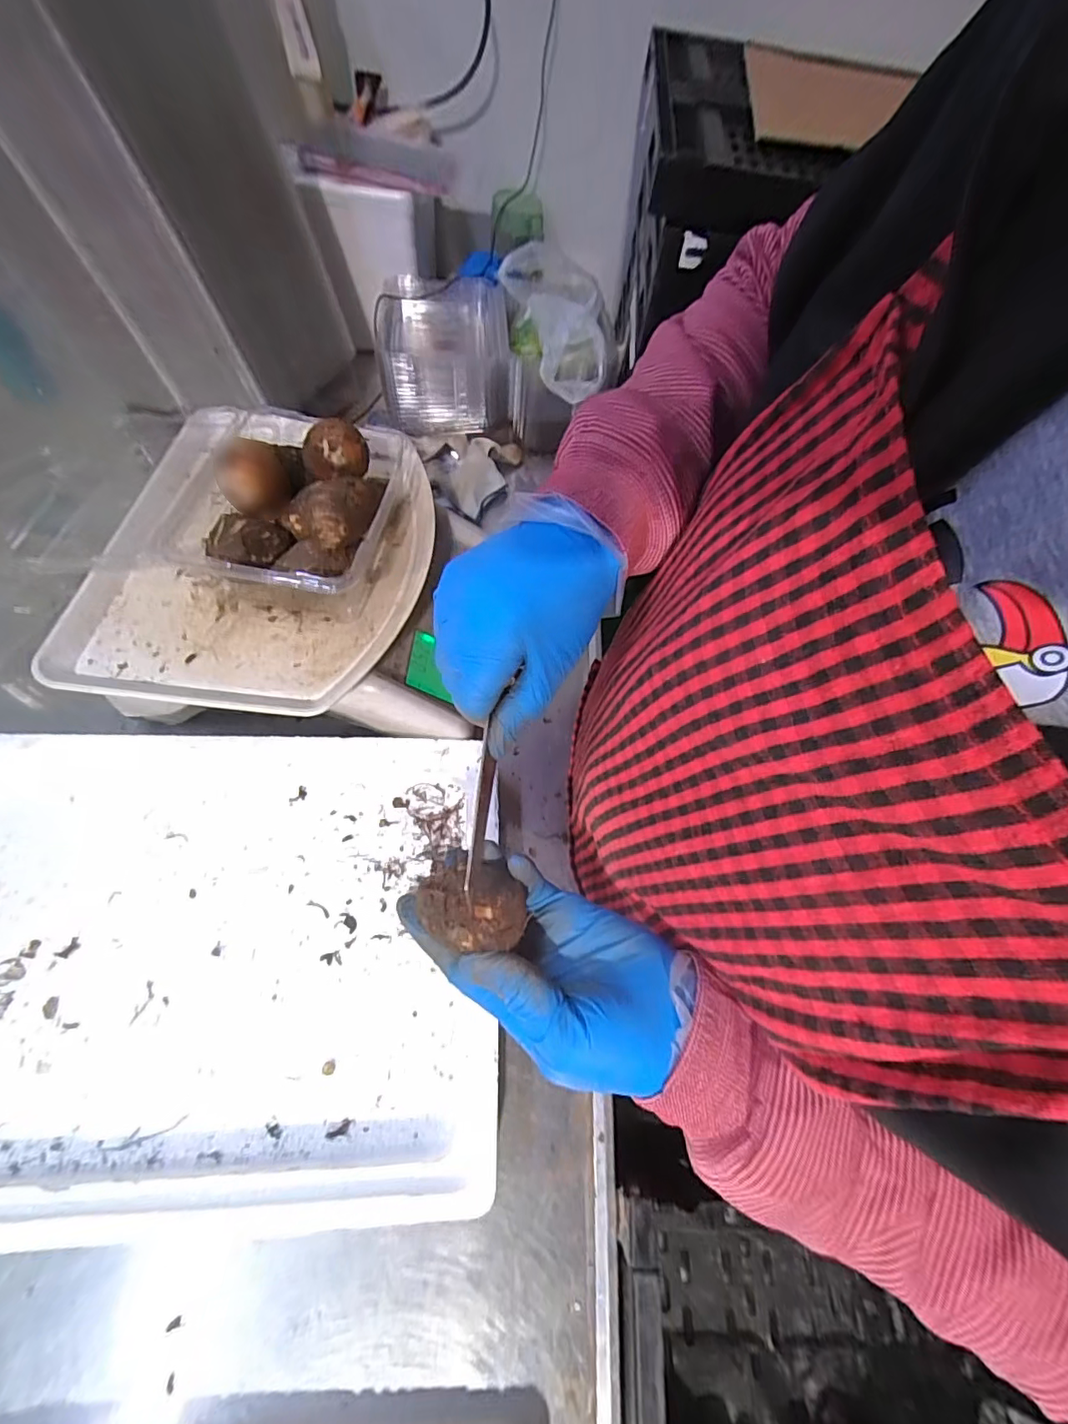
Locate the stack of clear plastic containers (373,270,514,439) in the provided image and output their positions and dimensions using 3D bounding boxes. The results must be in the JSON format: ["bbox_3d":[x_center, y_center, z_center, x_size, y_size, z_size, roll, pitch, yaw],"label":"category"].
[{"bbox_3d":[-0.110,-0.427,0.645,0.157,0.090,0.179,0,63,-6],"label":"stack of clear plastic containers"}]

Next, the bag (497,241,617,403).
[{"bbox_3d":[0.027,-0.414,0.565,0.130,0.080,0.154,9,63,-2],"label":"bag"}]

